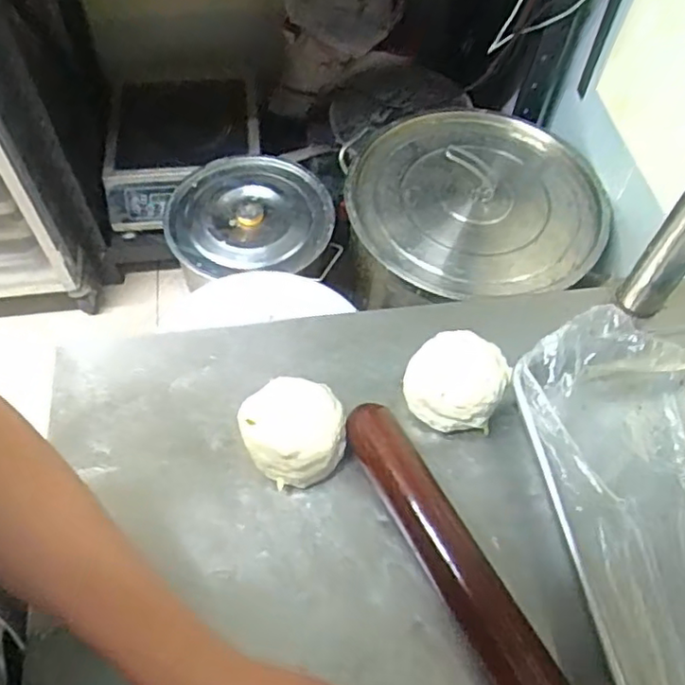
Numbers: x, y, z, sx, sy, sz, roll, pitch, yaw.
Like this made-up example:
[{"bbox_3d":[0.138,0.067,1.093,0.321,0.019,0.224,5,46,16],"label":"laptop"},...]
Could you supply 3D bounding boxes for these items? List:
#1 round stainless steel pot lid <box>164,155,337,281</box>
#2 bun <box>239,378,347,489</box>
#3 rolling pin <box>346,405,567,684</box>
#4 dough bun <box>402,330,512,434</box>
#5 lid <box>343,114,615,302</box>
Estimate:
[{"bbox_3d":[-0.179,-0.245,1.239,0.319,0.079,0.296,1,60,-1],"label":"round stainless steel pot lid"},{"bbox_3d":[-0.036,0.068,0.483,0.073,0.044,0.074,1,60,-1],"label":"bun"},{"bbox_3d":[0.094,0.178,0.428,0.038,0.032,0.311,-25,63,-15],"label":"rolling pin"},{"bbox_3d":[0.087,0.032,0.507,0.073,0.050,0.068,1,60,-1],"label":"dough bun"},{"bbox_3d":[0.246,-0.273,1.180,0.449,0.066,0.417,1,60,-1],"label":"lid"}]

